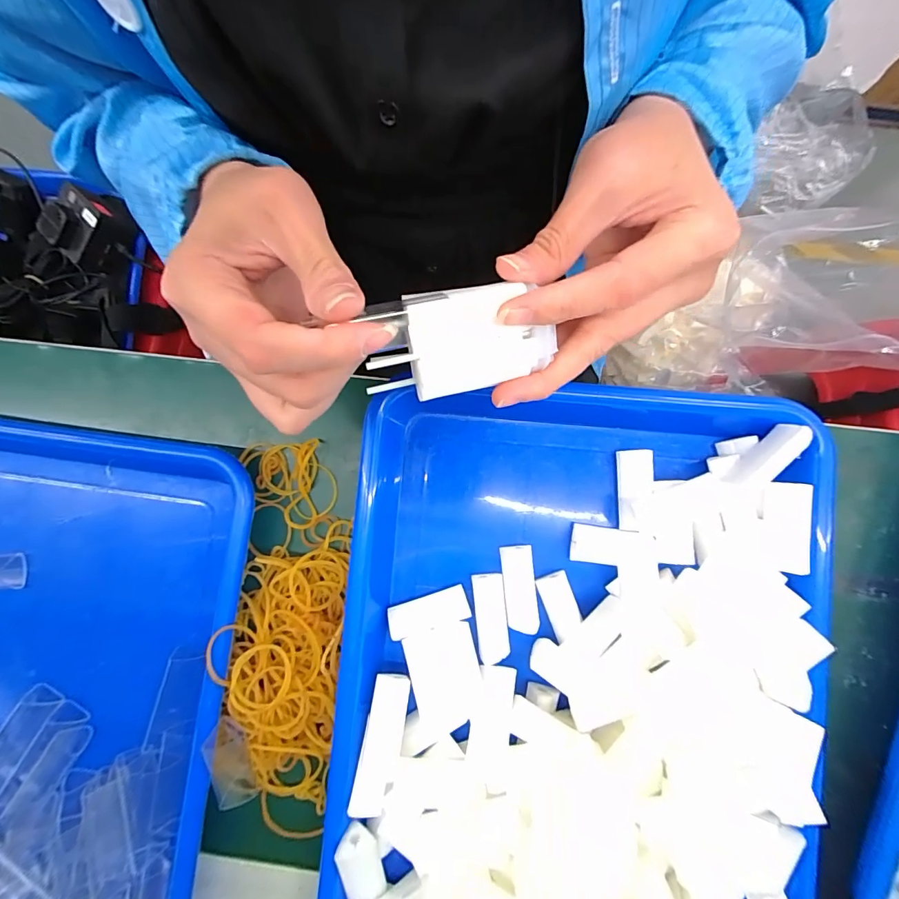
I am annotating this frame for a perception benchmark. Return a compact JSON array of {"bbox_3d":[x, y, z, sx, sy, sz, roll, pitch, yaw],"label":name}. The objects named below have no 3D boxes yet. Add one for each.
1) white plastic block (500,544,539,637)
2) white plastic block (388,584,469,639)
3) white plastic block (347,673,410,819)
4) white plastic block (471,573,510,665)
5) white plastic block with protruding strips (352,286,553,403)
[{"bbox_3d":[0.040,0.080,0.239,0.018,0.005,0.048,-7,87,16],"label":"white plastic block"},{"bbox_3d":[-0.012,0.093,0.241,0.046,0.006,0.018,-18,87,1],"label":"white plastic block"},{"bbox_3d":[-0.037,0.158,0.226,0.020,0.008,0.069,10,88,3],"label":"white plastic block"},{"bbox_3d":[0.023,0.095,0.238,0.017,0.012,0.046,-6,79,0],"label":"white plastic block"},{"bbox_3d":[0.004,-0.039,0.157,0.066,0.010,0.038,-10,111,-9],"label":"white plastic block with protruding strips"}]

